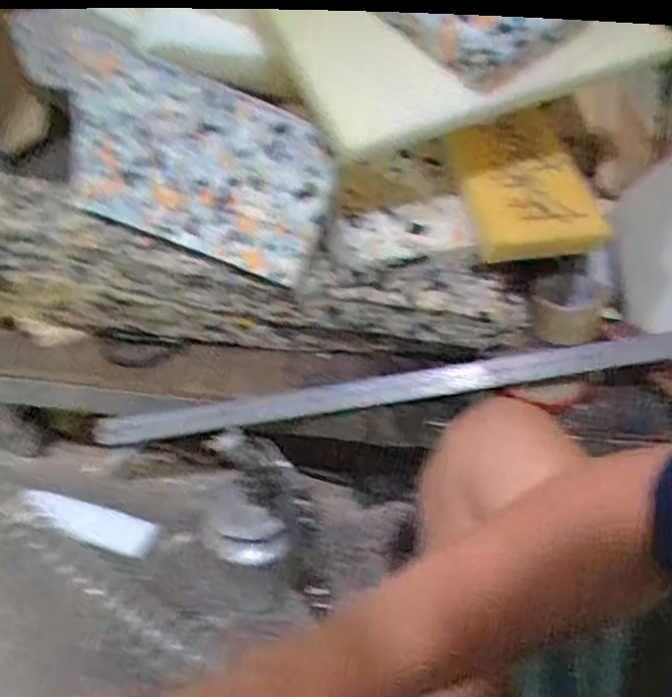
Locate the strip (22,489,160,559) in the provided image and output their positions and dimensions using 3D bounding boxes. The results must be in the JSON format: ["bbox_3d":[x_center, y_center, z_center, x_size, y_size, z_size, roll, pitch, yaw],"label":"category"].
[{"bbox_3d":[-0.304,0.211,0.838,0.181,0.021,0.049,13,38,14],"label":"strip"}]

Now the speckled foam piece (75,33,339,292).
[{"bbox_3d":[-0.158,-0.203,0.746,0.323,0.181,0.026,21,20,11],"label":"speckled foam piece"}]

